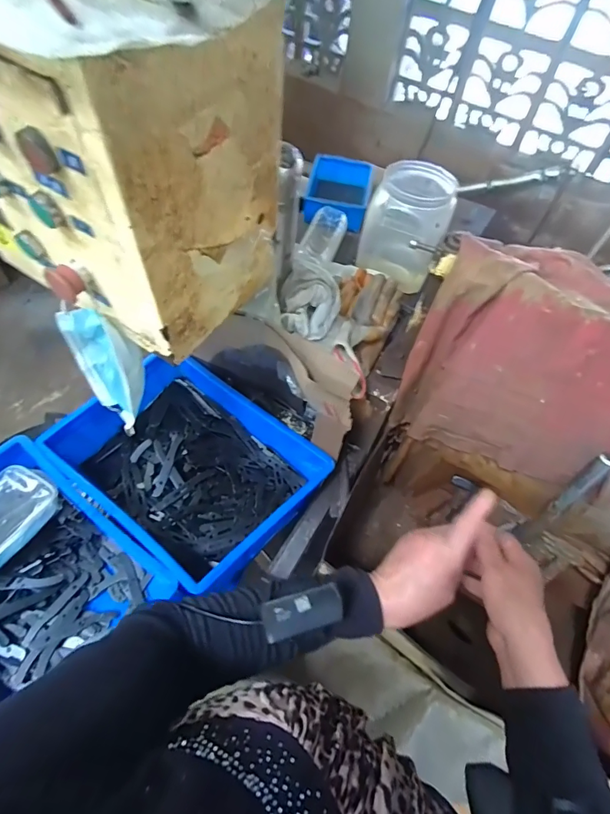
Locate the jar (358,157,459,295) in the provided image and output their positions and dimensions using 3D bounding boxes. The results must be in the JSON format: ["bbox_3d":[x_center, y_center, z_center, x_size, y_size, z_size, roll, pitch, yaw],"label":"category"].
[{"bbox_3d":[0.181,-0.325,0.756,0.134,0.169,0.143,2,58,-4],"label":"jar"}]

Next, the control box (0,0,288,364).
[{"bbox_3d":[-0.191,-0.239,0.398,0.285,0.282,0.204,28,60,12],"label":"control box"}]

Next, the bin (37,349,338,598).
[{"bbox_3d":[-0.206,0.101,0.747,0.410,0.123,0.298,36,62,16],"label":"bin"}]

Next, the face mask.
[{"bbox_3d":[-0.242,-0.049,0.525,0.093,0.158,0.063,42,64,19],"label":"face mask"}]

